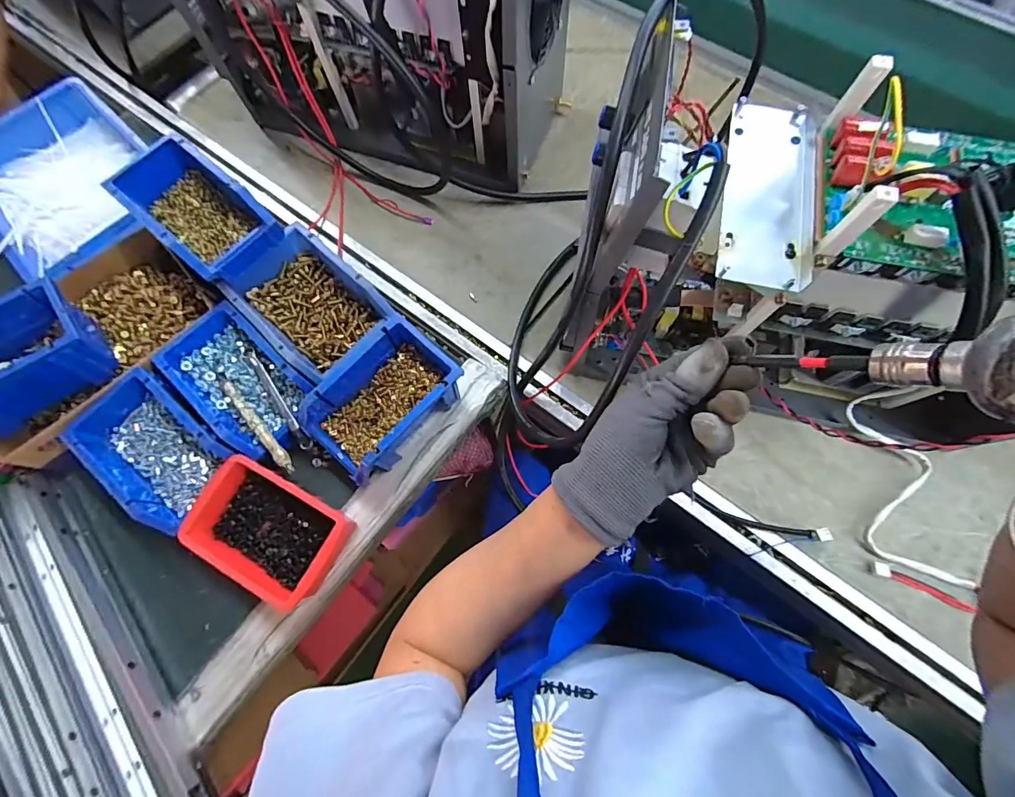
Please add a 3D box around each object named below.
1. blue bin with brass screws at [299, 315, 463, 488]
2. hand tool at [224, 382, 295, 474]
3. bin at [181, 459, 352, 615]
[{"bbox_3d":[-0.135,0.003,0.480,0.106,0.071,0.157,41,78,13],"label":"blue bin with brass screws"},{"bbox_3d":[-0.273,0.028,0.473,0.013,0.020,0.133,-43,76,-11],"label":"hand tool"},{"bbox_3d":[-0.244,0.133,0.450,0.153,0.059,0.098,26,75,10],"label":"bin"}]

